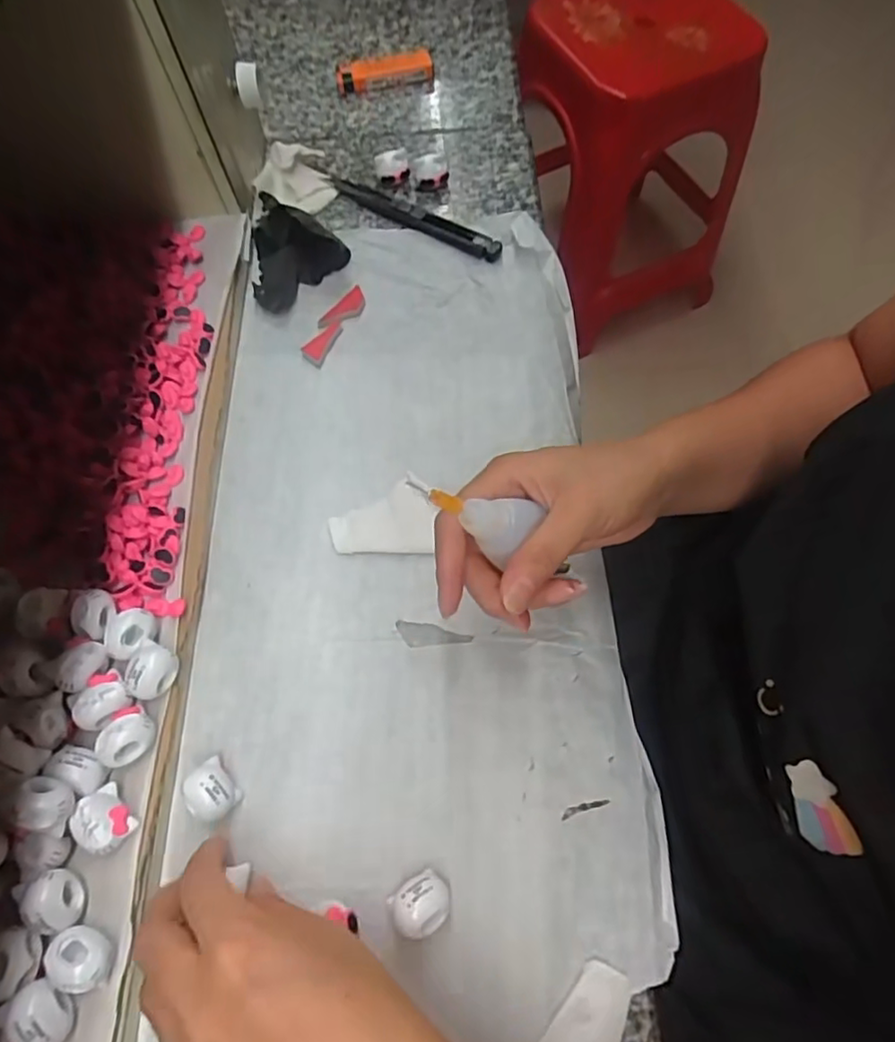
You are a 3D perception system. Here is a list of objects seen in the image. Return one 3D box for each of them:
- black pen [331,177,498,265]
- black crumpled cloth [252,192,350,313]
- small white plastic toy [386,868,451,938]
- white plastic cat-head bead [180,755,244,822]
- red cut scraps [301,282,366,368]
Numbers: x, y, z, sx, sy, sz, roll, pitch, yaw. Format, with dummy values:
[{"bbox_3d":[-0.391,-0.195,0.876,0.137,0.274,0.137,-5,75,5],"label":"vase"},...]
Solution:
[{"bbox_3d":[-0.023,-0.212,0.438,0.136,0.008,0.017,28,70,13],"label":"black pen"},{"bbox_3d":[-0.108,-0.173,0.404,0.066,0.034,0.056,31,71,14],"label":"black crumpled cloth"},{"bbox_3d":[-0.011,0.165,0.269,0.024,0.018,0.022,-1,66,2],"label":"small white plastic toy"},{"bbox_3d":[-0.110,0.124,0.288,0.018,0.019,0.025,-30,69,-11],"label":"white plastic cat-head bead"},{"bbox_3d":[-0.073,-0.128,0.403,0.020,0.004,0.064,28,70,13],"label":"red cut scraps"}]

